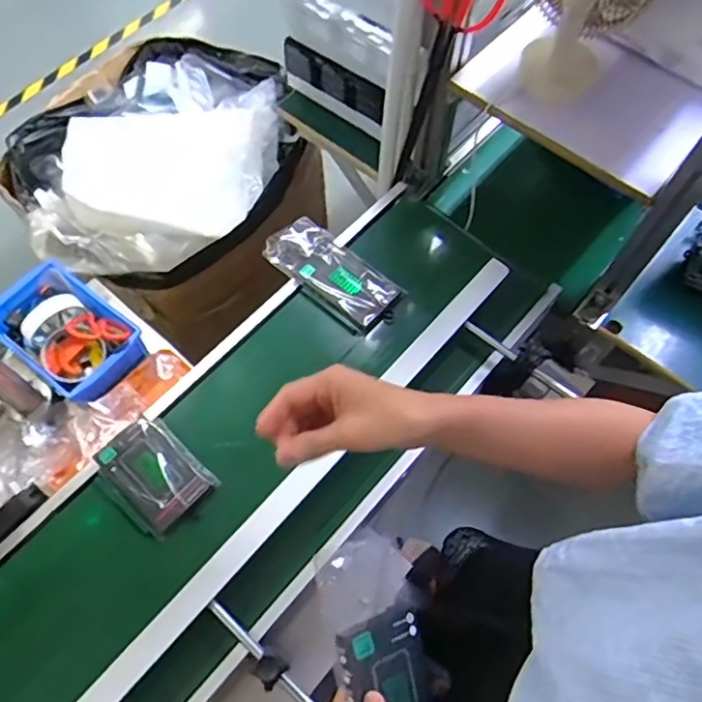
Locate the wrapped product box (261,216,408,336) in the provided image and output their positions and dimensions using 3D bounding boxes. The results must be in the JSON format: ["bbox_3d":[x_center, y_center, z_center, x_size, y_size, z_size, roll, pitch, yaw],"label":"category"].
[{"bbox_3d":[-0.028,-0.114,0.864,0.207,0.027,0.092,40,70,17],"label":"wrapped product box"}]

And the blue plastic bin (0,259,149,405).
[{"bbox_3d":[-0.415,-0.031,0.872,0.224,0.063,0.143,35,69,16],"label":"blue plastic bin"}]

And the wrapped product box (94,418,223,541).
[{"bbox_3d":[-0.241,0.148,0.730,0.134,0.016,0.097,40,70,18],"label":"wrapped product box"}]

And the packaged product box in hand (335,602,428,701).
[{"bbox_3d":[0.033,0.274,0.460,0.075,0.014,0.131,-4,76,-40],"label":"packaged product box in hand"}]

